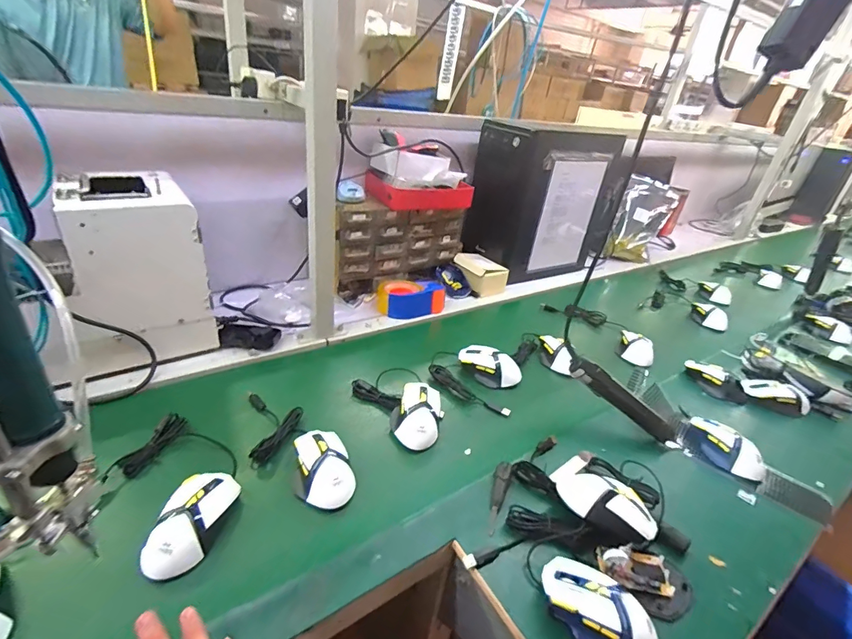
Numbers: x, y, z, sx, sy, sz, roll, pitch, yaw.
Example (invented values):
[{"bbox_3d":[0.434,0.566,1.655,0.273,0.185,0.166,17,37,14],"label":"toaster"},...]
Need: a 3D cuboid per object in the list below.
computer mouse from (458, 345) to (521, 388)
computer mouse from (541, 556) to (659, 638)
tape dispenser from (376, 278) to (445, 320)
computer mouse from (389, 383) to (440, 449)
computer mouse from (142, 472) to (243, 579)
[{"bbox_3d":[0.118,0.086,0.779,0.120,0.042,0.070,26,35,29],"label":"computer mouse"},{"bbox_3d":[0.177,0.297,0.425,0.115,0.046,0.062,27,36,30],"label":"computer mouse"},{"bbox_3d":[-0.034,-0.049,0.949,0.154,0.055,0.086,-2,31,-15],"label":"tape dispenser"},{"bbox_3d":[-0.014,0.149,0.648,0.077,0.046,0.116,10,30,3],"label":"computer mouse"},{"bbox_3d":[-0.266,0.230,0.475,0.068,0.038,0.123,9,30,2],"label":"computer mouse"}]

